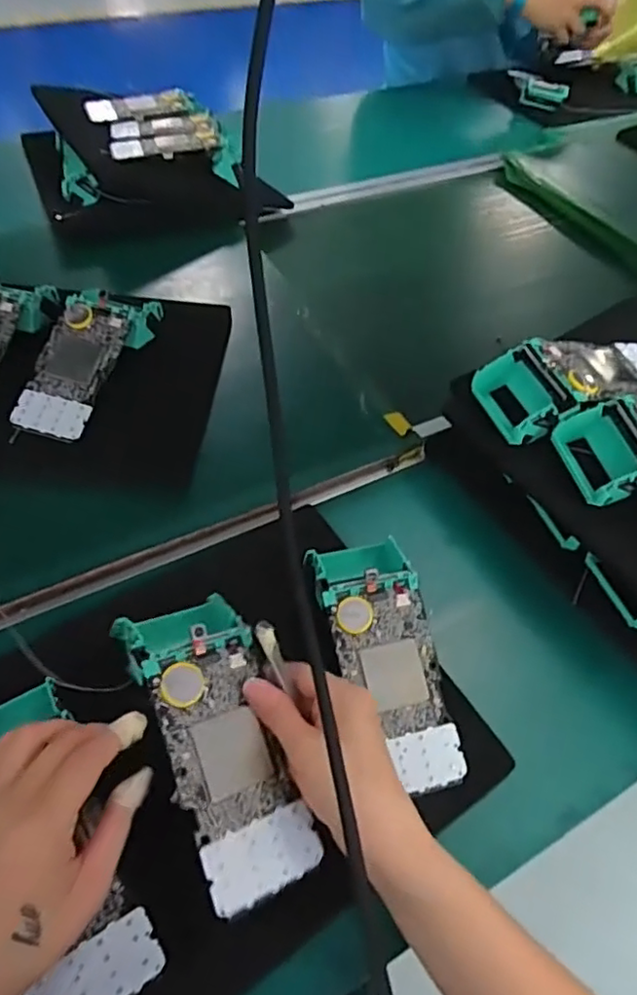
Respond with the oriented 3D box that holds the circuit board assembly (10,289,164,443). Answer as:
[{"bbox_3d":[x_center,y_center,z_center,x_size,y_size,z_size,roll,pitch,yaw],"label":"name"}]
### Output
[{"bbox_3d":[-0.209,-0.125,0.555,0.072,0.045,0.174,20,67,10],"label":"circuit board assembly"}]

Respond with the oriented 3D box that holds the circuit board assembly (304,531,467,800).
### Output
[{"bbox_3d":[0.045,0.118,0.427,0.079,0.054,0.177,-8,74,-12],"label":"circuit board assembly"}]

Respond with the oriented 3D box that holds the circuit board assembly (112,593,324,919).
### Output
[{"bbox_3d":[-0.056,0.135,0.355,0.071,0.045,0.170,-19,68,-18],"label":"circuit board assembly"}]

